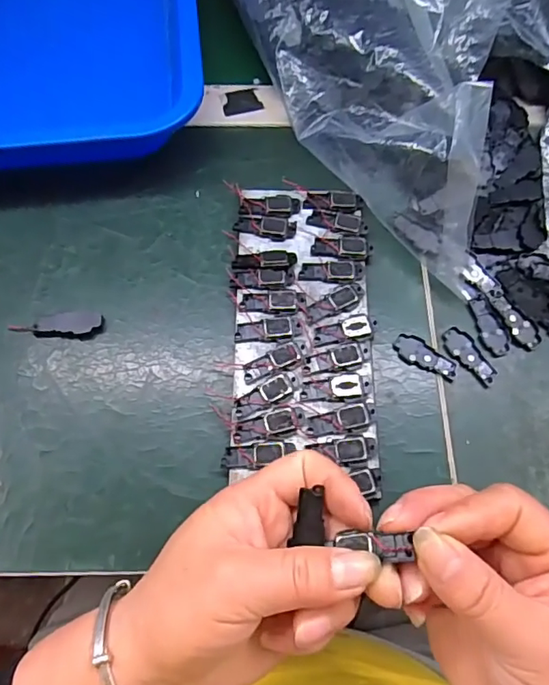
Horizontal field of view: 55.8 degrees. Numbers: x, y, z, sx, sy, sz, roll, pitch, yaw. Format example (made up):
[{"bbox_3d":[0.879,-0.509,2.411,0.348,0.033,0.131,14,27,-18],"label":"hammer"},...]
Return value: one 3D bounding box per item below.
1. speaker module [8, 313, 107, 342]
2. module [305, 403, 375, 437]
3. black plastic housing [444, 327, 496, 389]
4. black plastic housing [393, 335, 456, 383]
[{"bbox_3d":[-0.129,-0.011,0.307,0.054,0.005,0.017,2,67,0],"label":"speaker module"},{"bbox_3d":[0.037,0.042,0.282,0.039,0.004,0.012,-13,68,-6],"label":"module"},{"bbox_3d":[0.116,0.008,0.306,0.015,0.004,0.040,-30,71,-13],"label":"black plastic housing"},{"bbox_3d":[0.089,0.009,0.305,0.039,0.004,0.016,36,71,14],"label":"black plastic housing"}]

